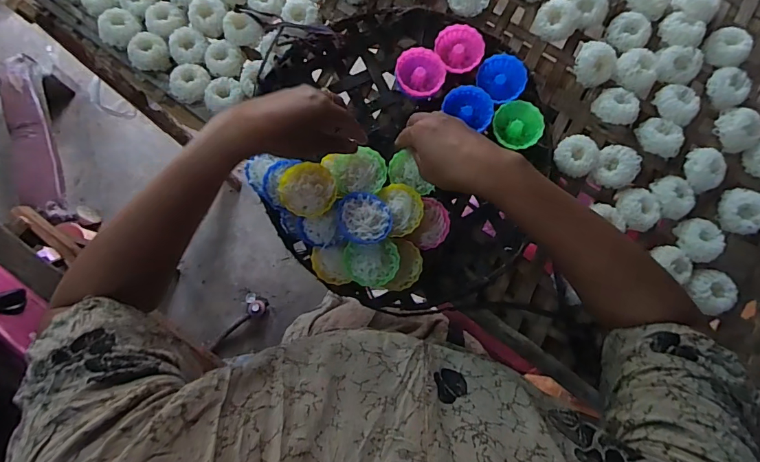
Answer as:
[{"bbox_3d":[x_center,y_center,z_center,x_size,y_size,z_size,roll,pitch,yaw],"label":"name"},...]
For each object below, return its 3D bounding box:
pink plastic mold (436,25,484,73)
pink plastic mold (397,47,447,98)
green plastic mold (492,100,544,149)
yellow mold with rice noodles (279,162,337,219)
[{"bbox_3d":[0.105,-0.235,0.532,0.055,0.023,0.062,-30,83,-3],"label":"pink plastic mold"},{"bbox_3d":[0.052,-0.197,0.525,0.060,0.034,0.062,8,82,2],"label":"pink plastic mold"},{"bbox_3d":[0.173,-0.131,0.515,0.055,0.028,0.059,0,82,1],"label":"green plastic mold"},{"bbox_3d":[-0.079,-0.047,0.443,0.058,0.017,0.060,0,82,1],"label":"yellow mold with rice noodles"}]

